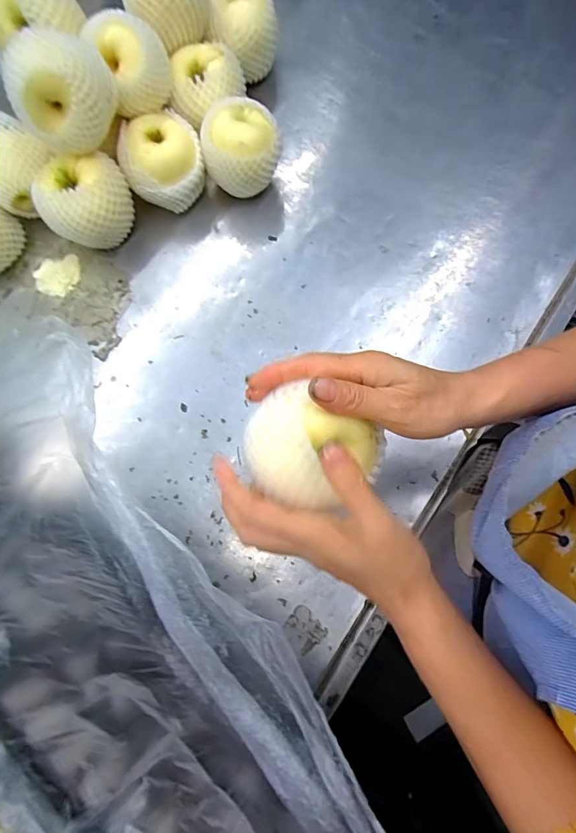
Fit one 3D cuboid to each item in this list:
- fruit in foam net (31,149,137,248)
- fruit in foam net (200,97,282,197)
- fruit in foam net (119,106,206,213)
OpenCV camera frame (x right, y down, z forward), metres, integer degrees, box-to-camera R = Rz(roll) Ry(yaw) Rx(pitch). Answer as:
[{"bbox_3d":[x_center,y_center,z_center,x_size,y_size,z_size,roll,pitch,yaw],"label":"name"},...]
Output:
[{"bbox_3d":[-0.231,-0.244,0.494,0.094,0.090,0.086,-4,78,0],"label":"fruit in foam net"},{"bbox_3d":[-0.054,-0.318,0.512,0.090,0.091,0.088,0,78,1],"label":"fruit in foam net"},{"bbox_3d":[-0.147,-0.298,0.510,0.090,0.087,0.083,0,78,1],"label":"fruit in foam net"}]

